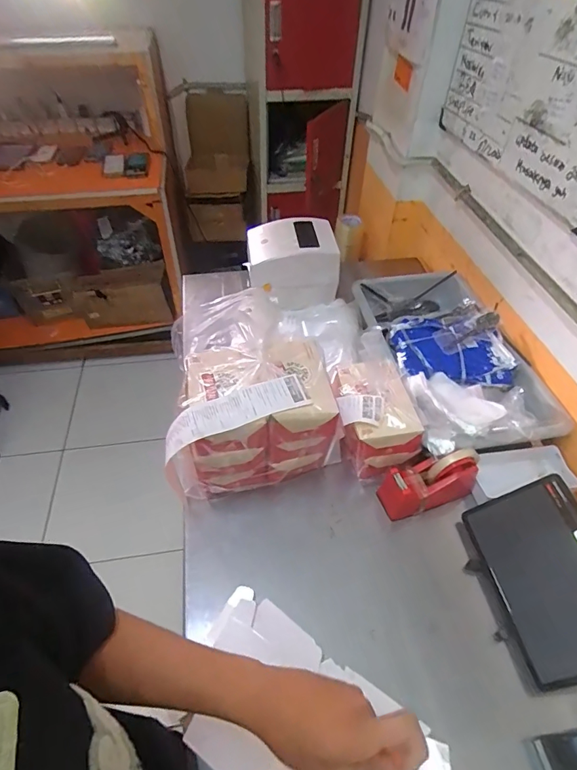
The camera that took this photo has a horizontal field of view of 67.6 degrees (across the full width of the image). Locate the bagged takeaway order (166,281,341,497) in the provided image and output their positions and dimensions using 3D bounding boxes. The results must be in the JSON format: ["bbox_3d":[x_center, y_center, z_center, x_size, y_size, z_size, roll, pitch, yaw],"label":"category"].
[{"bbox_3d":[-0.068,0.057,0.750,0.267,0.213,0.182,-12,49,-12],"label":"bagged takeaway order"}]

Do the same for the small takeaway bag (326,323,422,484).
[{"bbox_3d":[0.150,0.060,0.794,0.132,0.138,0.183,-10,49,-10],"label":"small takeaway bag"}]

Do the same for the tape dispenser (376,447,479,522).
[{"bbox_3d":[0.236,0.165,0.739,0.168,0.105,0.066,-15,50,-14],"label":"tape dispenser"}]

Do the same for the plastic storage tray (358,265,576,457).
[{"bbox_3d":[0.329,-0.079,0.914,0.272,0.093,0.503,-7,48,-7],"label":"plastic storage tray"}]

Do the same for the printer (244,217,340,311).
[{"bbox_3d":[0.009,-0.293,1.087,0.219,0.174,0.149,-2,48,-3],"label":"printer"}]

